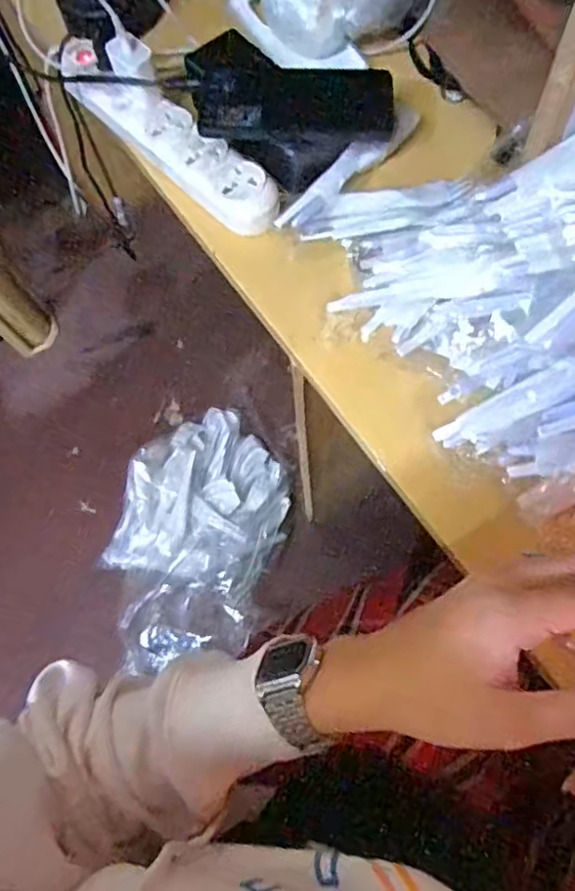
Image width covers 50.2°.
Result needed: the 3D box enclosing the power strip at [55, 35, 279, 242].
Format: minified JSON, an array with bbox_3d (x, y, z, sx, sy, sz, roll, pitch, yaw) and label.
[{"bbox_3d":[-0.115,-0.281,0.556,0.272,0.031,0.055,42,76,16],"label":"power strip"}]

